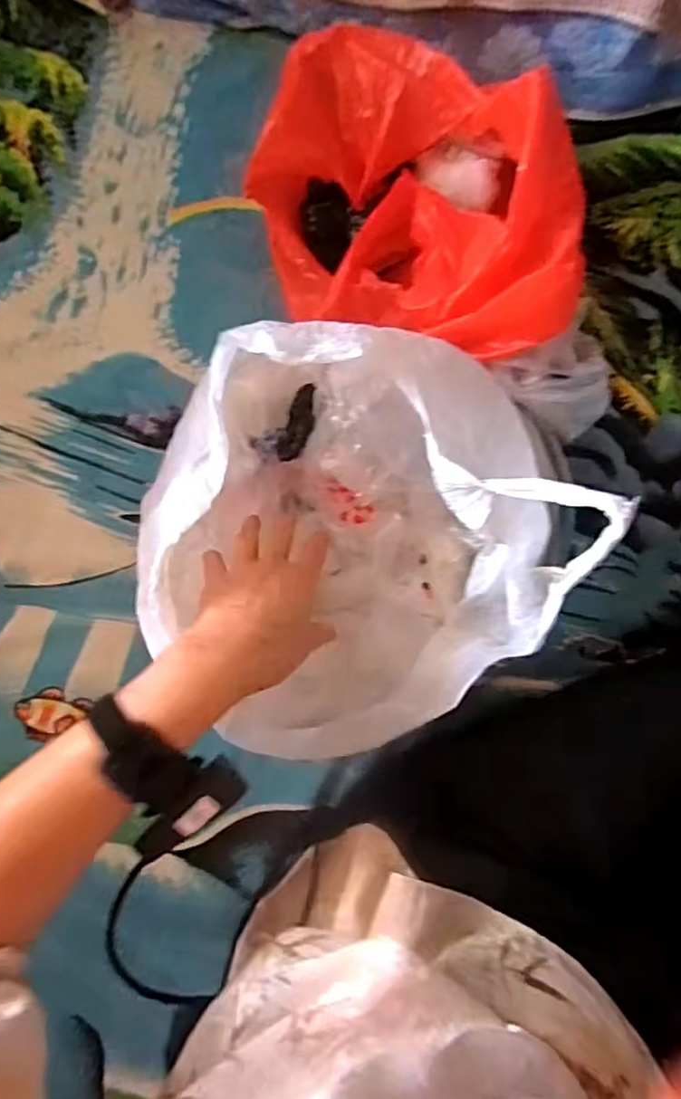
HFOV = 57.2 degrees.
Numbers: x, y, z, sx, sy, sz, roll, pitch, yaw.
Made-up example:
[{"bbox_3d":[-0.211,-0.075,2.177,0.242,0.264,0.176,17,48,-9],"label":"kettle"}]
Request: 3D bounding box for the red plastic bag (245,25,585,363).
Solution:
[{"bbox_3d":[0.067,-0.293,0.562,0.309,0.116,0.227,26,85,7],"label":"red plastic bag"}]

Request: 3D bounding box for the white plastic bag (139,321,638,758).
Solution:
[{"bbox_3d":[0.007,-0.005,0.468,0.291,0.205,0.279,-42,82,-2],"label":"white plastic bag"}]

